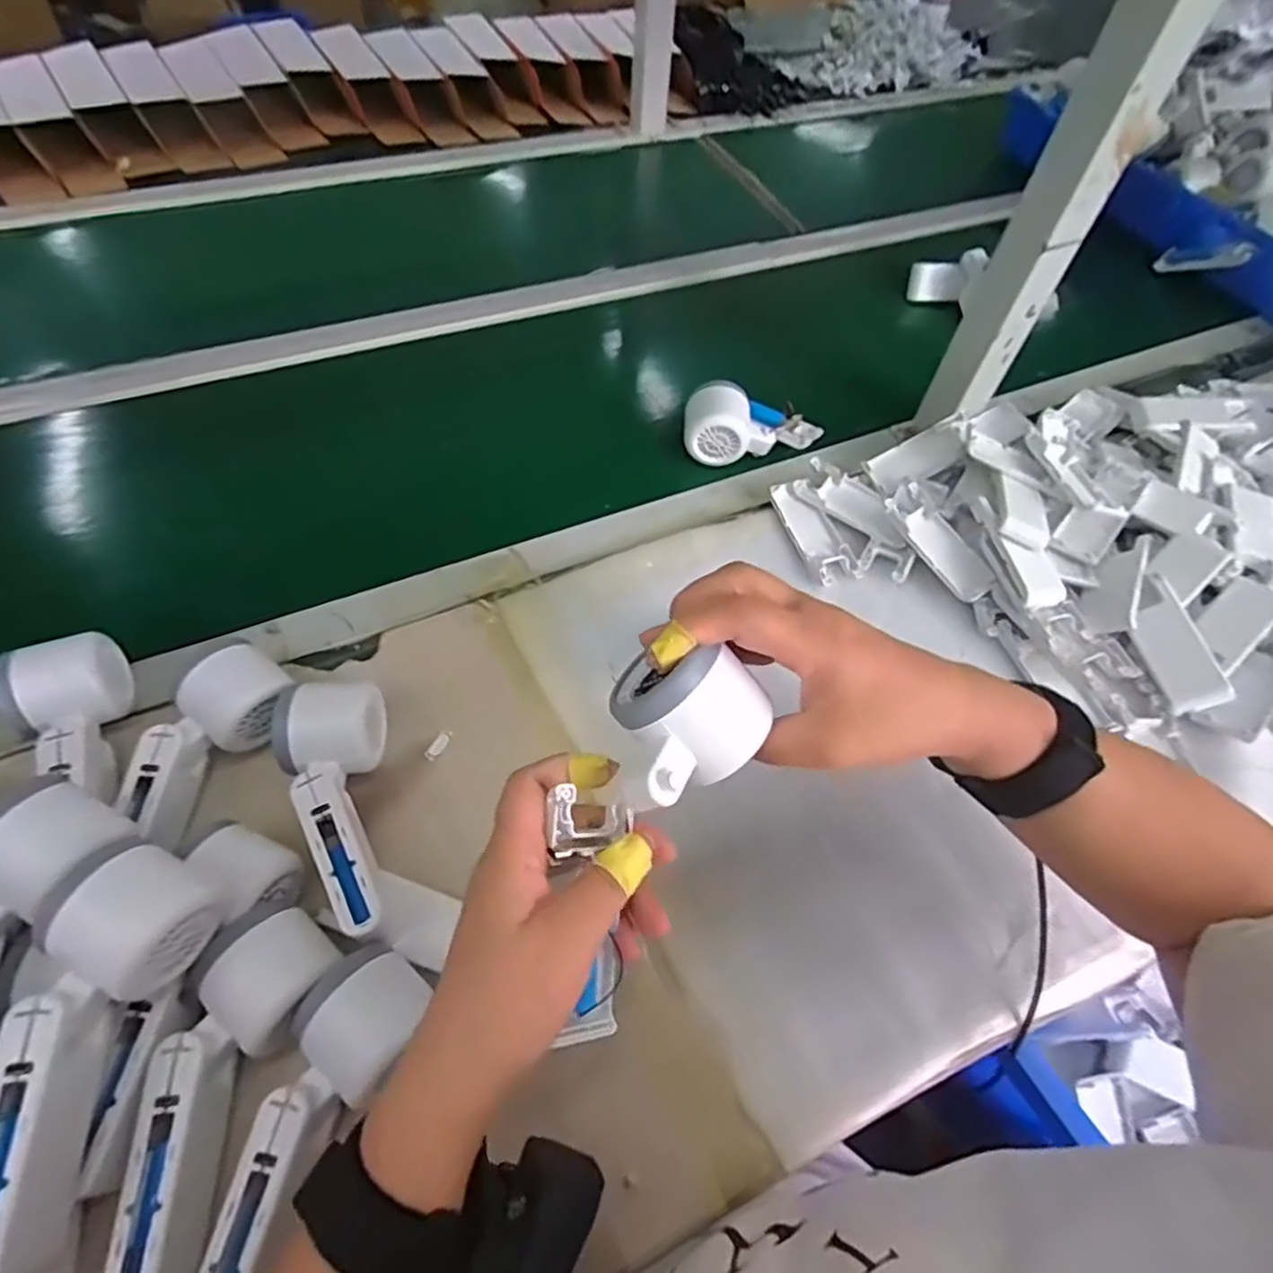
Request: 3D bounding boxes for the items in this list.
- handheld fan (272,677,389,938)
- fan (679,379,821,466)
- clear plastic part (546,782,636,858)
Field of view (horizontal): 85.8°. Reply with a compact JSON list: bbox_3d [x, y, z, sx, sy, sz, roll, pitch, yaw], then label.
[{"bbox_3d":[-0.184,0.105,0.416,0.058,0.051,0.154,-8,58,-10],"label":"handheld fan"},{"bbox_3d":[0.110,-0.198,0.642,0.132,0.043,0.063,2,57,-4],"label":"fan"},{"bbox_3d":[-0.018,0.080,0.289,0.036,0.021,0.024,-6,57,-9],"label":"clear plastic part"}]

